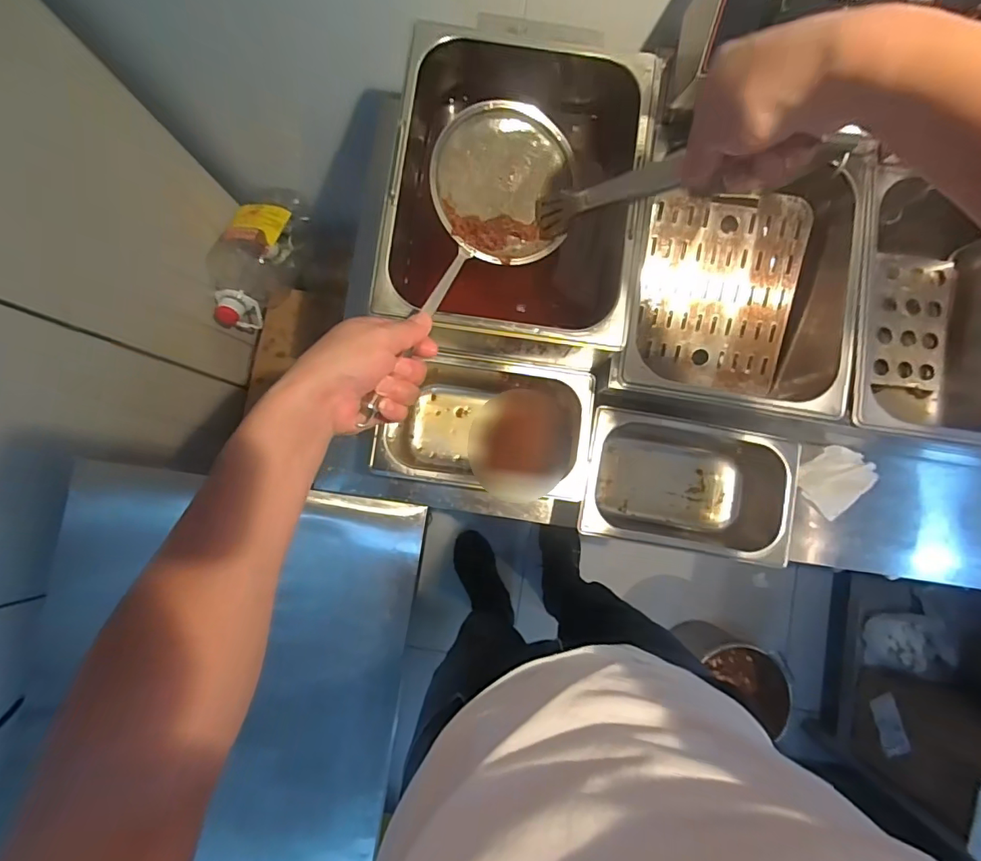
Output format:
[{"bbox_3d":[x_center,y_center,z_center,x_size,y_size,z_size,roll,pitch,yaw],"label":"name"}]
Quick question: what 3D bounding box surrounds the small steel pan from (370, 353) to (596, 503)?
[{"bbox_3d":[-0.003,-0.004,0.679,0.260,0.100,0.169,10,85,0],"label":"small steel pan"}]

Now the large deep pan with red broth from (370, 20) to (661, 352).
[{"bbox_3d":[0.027,-0.264,0.617,0.265,0.226,0.350,6,85,0],"label":"large deep pan with red broth"}]

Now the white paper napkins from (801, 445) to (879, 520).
[{"bbox_3d":[0.496,0.071,0.719,0.098,0.012,0.092,37,106,-16],"label":"white paper napkins"}]

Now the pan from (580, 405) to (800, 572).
[{"bbox_3d":[0.253,0.075,0.682,0.266,0.109,0.162,10,85,0],"label":"pan"}]

